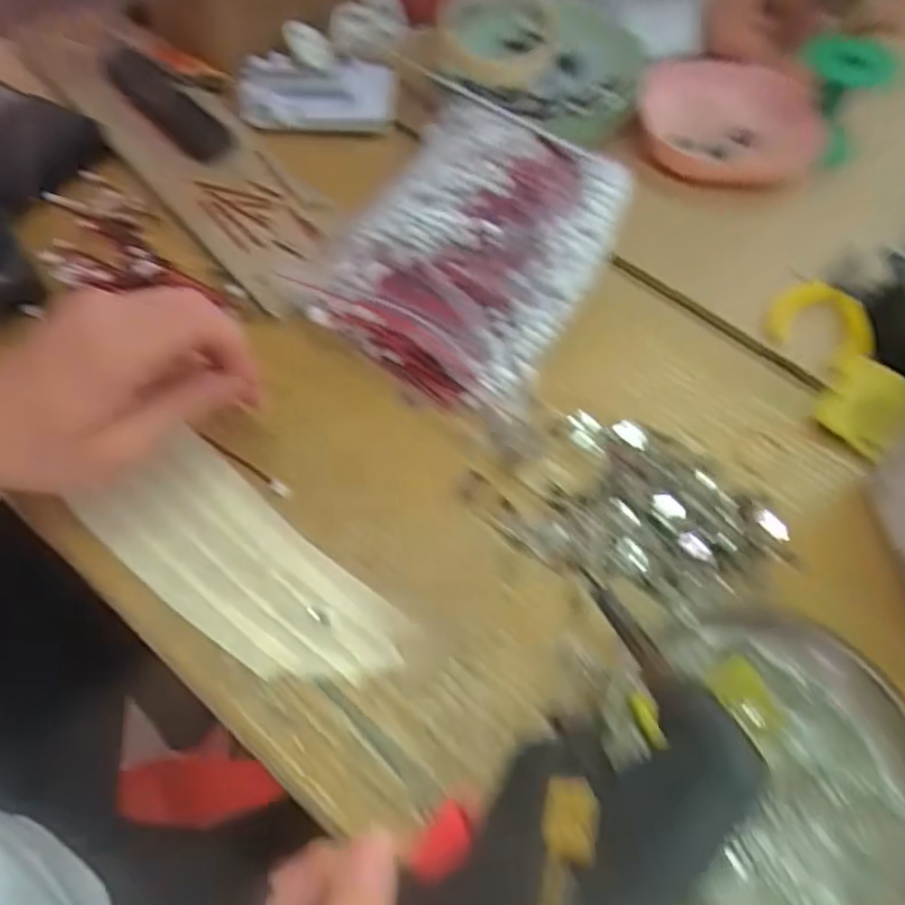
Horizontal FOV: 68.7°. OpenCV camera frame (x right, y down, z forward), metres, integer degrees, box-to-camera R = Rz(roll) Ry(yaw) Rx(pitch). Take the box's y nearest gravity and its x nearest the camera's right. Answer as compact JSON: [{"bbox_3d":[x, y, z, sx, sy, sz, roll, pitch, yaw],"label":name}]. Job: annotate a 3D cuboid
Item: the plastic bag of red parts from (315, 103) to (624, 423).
[{"bbox_3d":[0.012,-0.140,0.425,0.159,0.054,0.217,23,60,11],"label":"plastic bag of red parts"}]

